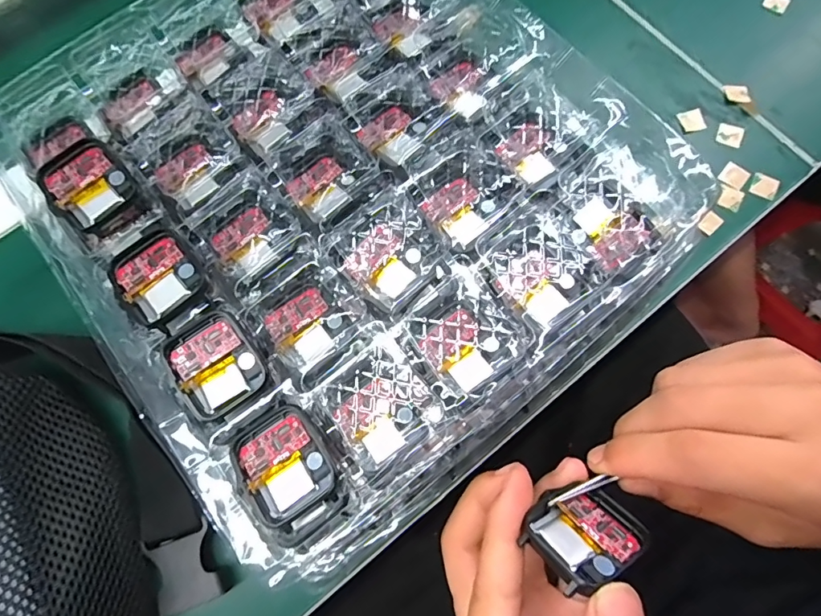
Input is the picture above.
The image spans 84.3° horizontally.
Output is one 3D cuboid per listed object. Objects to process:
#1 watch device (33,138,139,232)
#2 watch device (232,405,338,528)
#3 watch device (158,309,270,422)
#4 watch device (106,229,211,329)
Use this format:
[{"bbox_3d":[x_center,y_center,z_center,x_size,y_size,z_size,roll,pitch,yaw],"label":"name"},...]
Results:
[{"bbox_3d":[-0.162,-0.062,0.231,0.036,0.013,0.043,-43,78,-9],"label":"watch device"},{"bbox_3d":[-0.055,0.068,0.197,0.038,0.008,0.043,-34,77,-7],"label":"watch device"},{"bbox_3d":[-0.089,0.025,0.207,0.036,0.007,0.044,-33,76,-7],"label":"watch device"},{"bbox_3d":[-0.120,-0.015,0.218,0.038,0.008,0.044,-37,77,-8],"label":"watch device"}]

